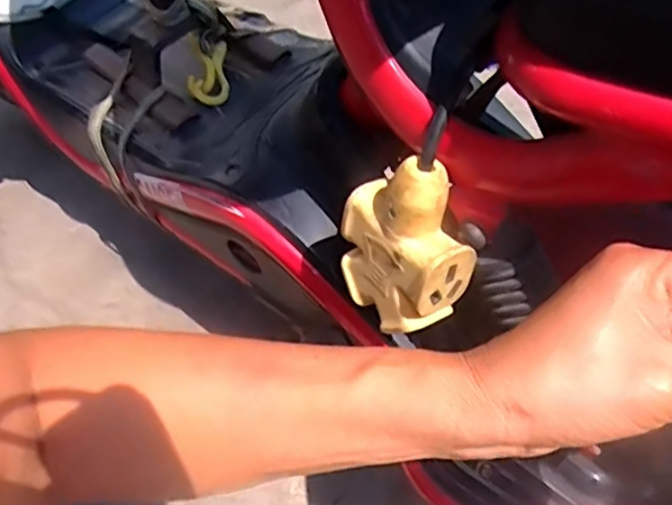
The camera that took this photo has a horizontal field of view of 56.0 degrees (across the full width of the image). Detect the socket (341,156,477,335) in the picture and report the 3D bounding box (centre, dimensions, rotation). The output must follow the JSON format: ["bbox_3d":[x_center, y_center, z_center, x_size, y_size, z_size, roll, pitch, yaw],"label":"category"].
[{"bbox_3d":[0.040,-0.006,0.387,0.052,0.098,0.078,-25,47,-21],"label":"socket"}]

